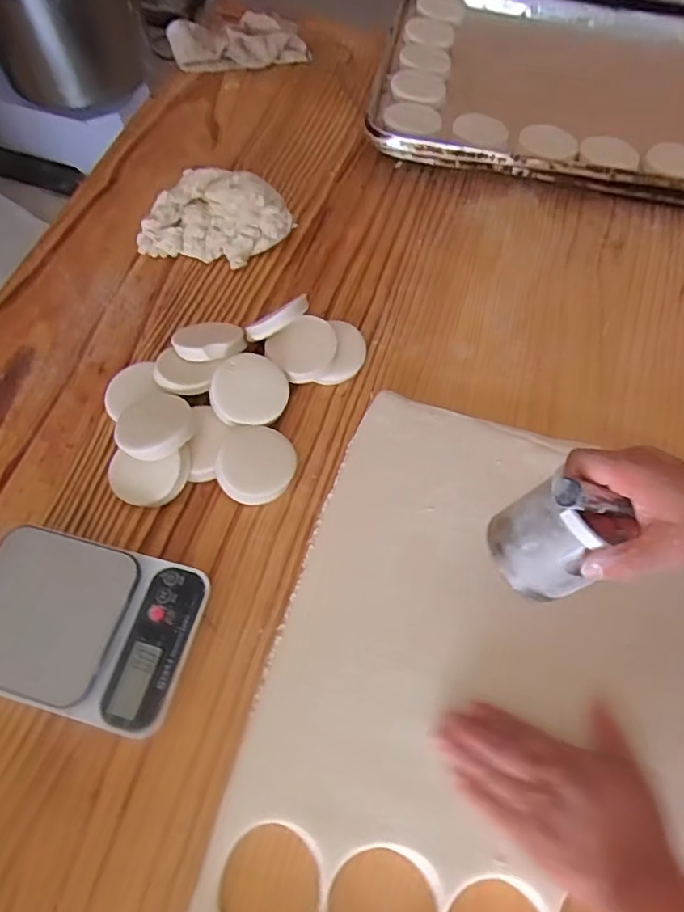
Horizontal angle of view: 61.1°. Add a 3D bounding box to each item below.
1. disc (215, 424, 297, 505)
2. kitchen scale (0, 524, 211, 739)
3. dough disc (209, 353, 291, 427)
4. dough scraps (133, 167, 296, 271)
[{"bbox_3d":[-0.082,0.008,0.558,0.071,0.011,0.076,7,71,-21],"label":"disc"},{"bbox_3d":[-0.212,0.139,0.477,0.175,0.043,0.138,13,65,5],"label":"kitchen scale"},{"bbox_3d":[-0.091,-0.066,0.572,0.074,0.010,0.071,4,77,-18],"label":"dough disc"},{"bbox_3d":[-0.145,-0.282,0.679,0.165,0.057,0.097,8,64,3],"label":"dough scraps"}]

